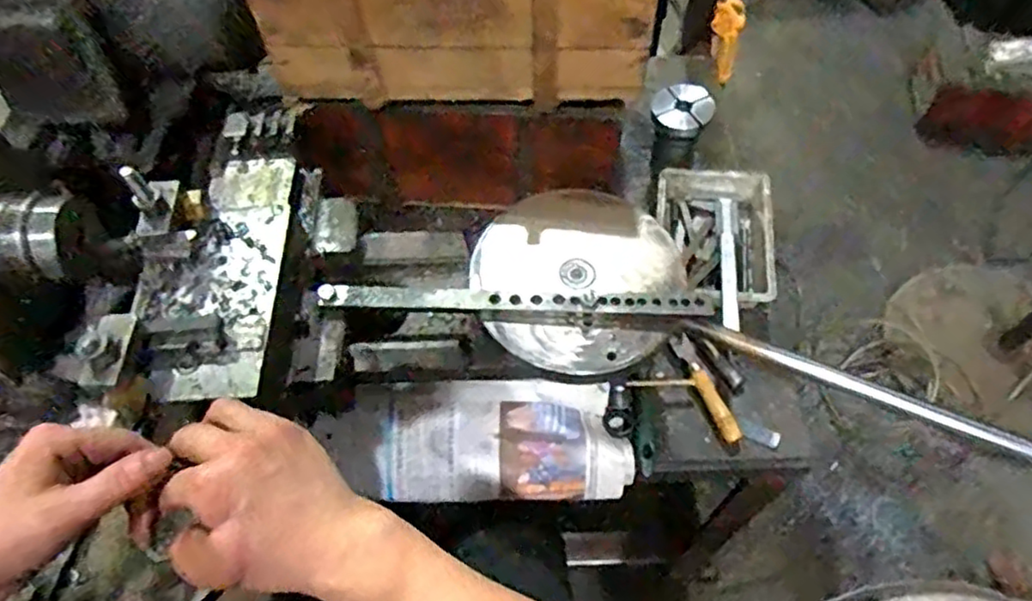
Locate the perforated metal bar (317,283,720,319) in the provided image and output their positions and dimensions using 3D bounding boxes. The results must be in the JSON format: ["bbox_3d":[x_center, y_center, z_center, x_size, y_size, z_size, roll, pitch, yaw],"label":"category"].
[{"bbox_3d":[0.000,-0.002,0.570,0.336,0.013,0.024,2,58,3],"label":"perforated metal bar"}]

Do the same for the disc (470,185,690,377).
[{"bbox_3d":[0.054,-0.021,0.593,0.179,0.018,0.176,-1,65,2],"label":"disc"}]

